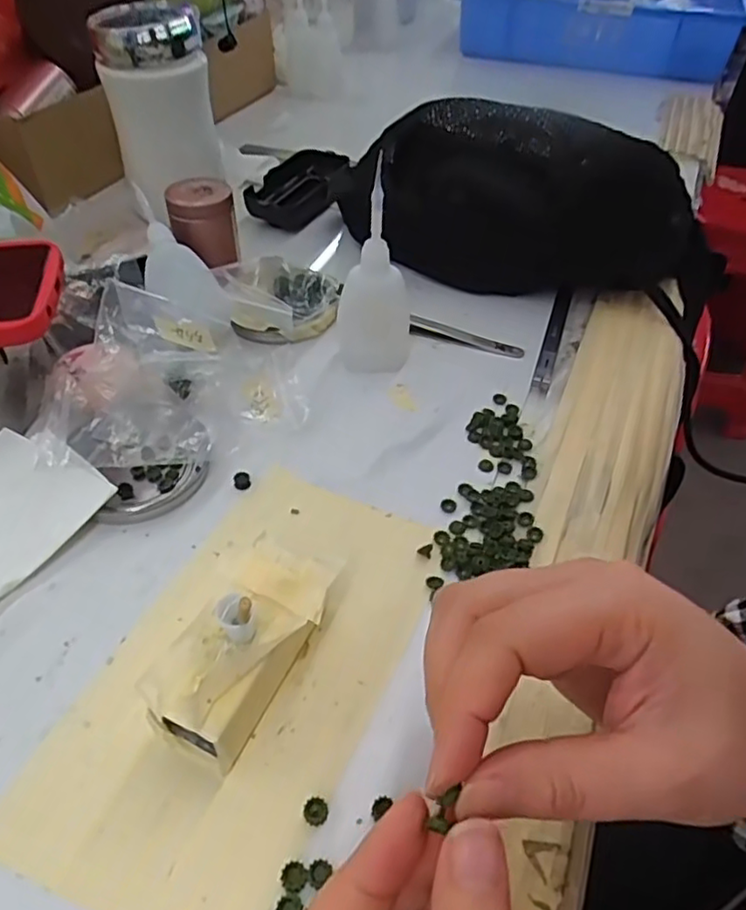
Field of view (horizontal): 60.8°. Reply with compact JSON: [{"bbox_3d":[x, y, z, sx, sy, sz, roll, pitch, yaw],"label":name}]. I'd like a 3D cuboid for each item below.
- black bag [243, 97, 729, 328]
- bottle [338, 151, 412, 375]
[{"bbox_3d":[0.069,-0.211,0.477,0.352,0.107,0.106,20,49,14],"label":"black bag"},{"bbox_3d":[0.004,-0.109,0.379,0.045,0.107,0.054,5,47,1],"label":"bottle"}]

